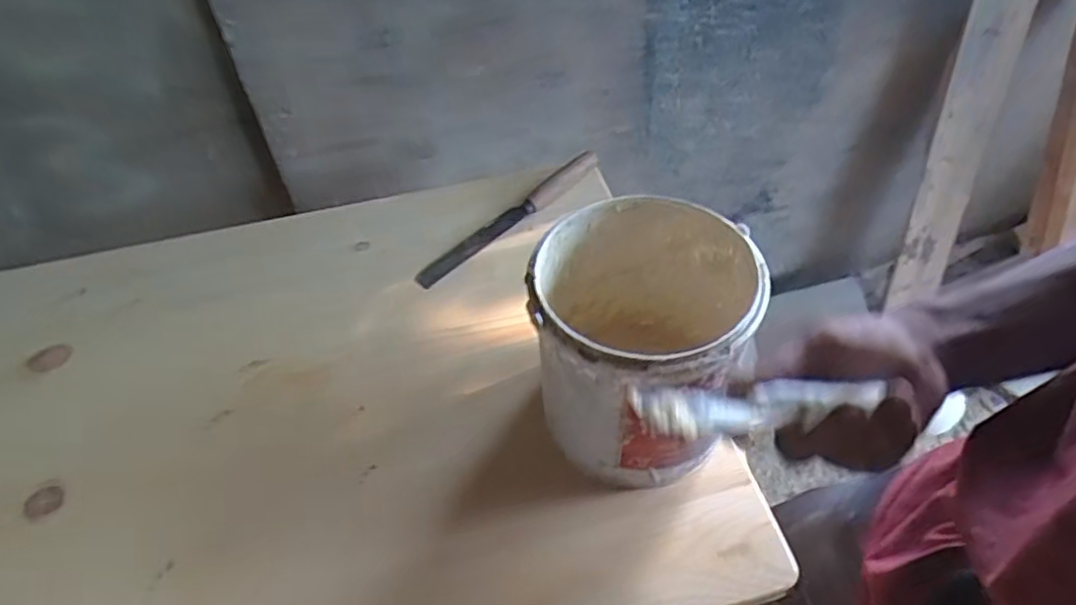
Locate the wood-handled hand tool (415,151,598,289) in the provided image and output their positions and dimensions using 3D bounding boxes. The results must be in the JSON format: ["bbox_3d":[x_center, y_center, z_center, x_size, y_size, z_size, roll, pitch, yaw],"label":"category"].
[{"bbox_3d":[-0.033,-0.110,0.832,0.292,0.016,0.030,-37,57,-27],"label":"wood-handled hand tool"}]

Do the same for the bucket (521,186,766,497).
[{"bbox_3d":[0.089,0.036,0.579,0.170,0.191,0.178,-3,49,4],"label":"bucket"}]

